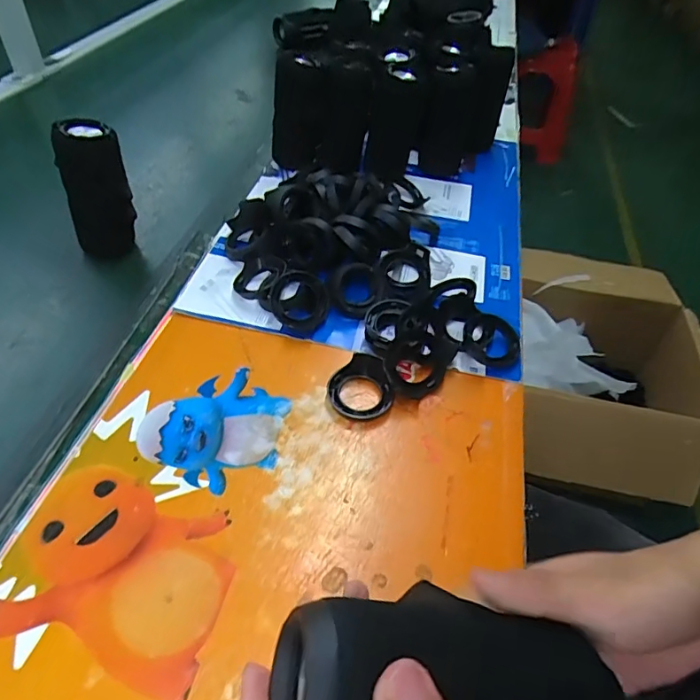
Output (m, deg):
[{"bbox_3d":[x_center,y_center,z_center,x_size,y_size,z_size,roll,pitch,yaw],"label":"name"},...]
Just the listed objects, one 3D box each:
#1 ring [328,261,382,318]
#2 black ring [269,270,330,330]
[{"bbox_3d":[0.006,-0.067,0.549,0.057,0.055,0.017,-41,20,-16],"label":"ring"},{"bbox_3d":[-0.053,-0.052,0.543,0.059,0.022,0.061,-34,97,-20],"label":"black ring"}]

